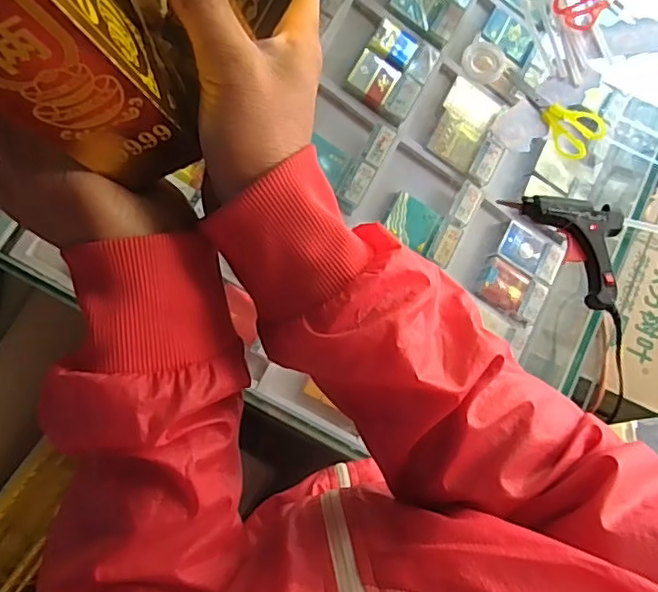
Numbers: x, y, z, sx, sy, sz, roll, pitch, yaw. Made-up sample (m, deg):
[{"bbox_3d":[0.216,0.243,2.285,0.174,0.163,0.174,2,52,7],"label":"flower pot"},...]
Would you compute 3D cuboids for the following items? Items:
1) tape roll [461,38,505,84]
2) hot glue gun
[{"bbox_3d":[0.171,-0.260,0.642,0.045,0.016,0.050,10,75,2],"label":"tape roll"},{"bbox_3d":[0.248,-0.062,0.573,0.077,0.029,0.139,-36,78,-10],"label":"hot glue gun"}]

